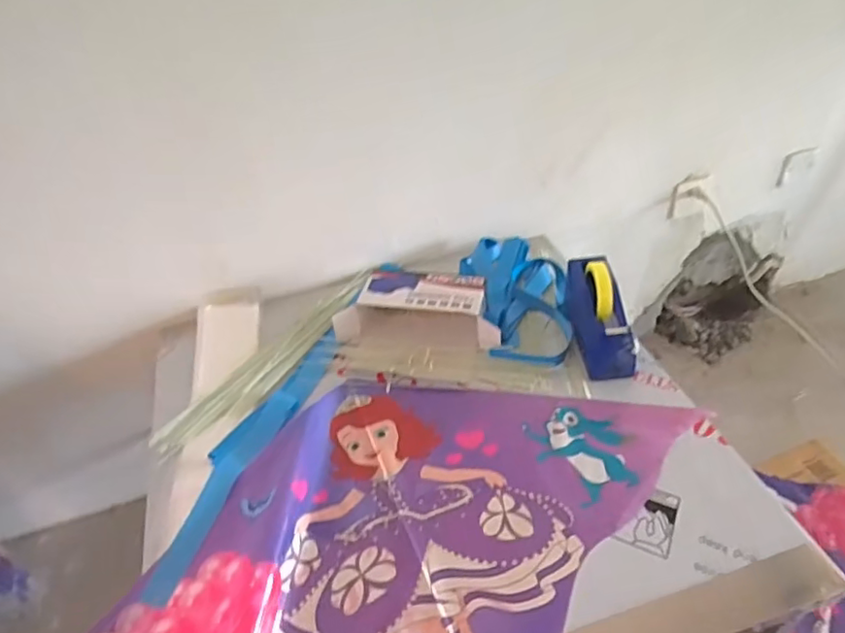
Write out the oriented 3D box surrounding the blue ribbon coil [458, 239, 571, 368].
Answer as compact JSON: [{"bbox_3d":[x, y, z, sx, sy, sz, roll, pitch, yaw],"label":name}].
[{"bbox_3d":[0.177,-0.039,1.079,0.174,0.038,0.349,-10,40,-4],"label":"blue ribbon coil"}]

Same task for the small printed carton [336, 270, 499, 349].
[{"bbox_3d":[-0.002,-0.010,1.031,0.278,0.076,0.128,4,41,12],"label":"small printed carton"}]

